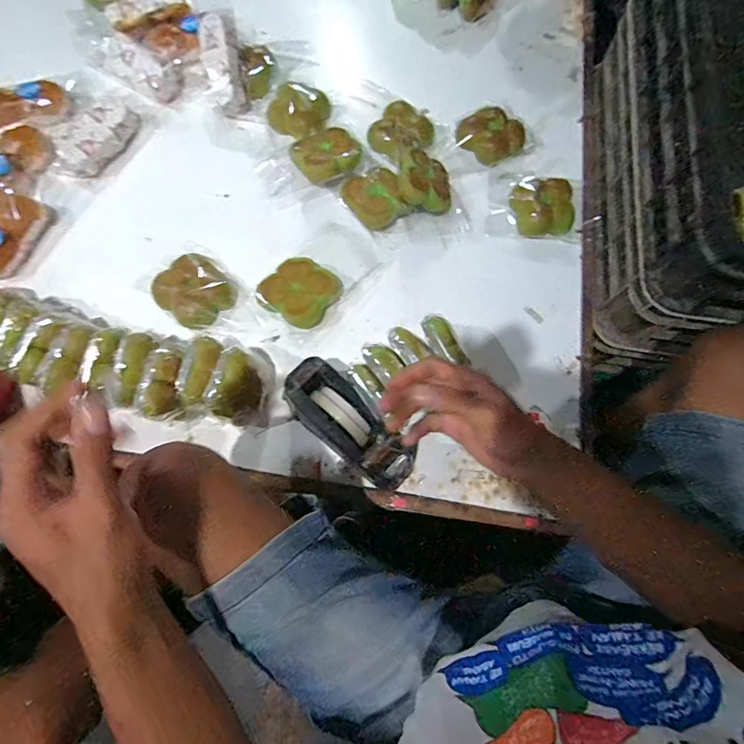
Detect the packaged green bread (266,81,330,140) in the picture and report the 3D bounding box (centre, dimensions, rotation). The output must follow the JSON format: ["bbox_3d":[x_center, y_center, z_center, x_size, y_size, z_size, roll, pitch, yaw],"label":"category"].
[{"bbox_3d":[-0.130,-0.466,0.763,0.111,0.042,0.089,-11,75,-5],"label":"packaged green bread"}]

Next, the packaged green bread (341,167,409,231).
[{"bbox_3d":[0.004,-0.286,0.722,0.086,0.039,0.096,-28,77,-10],"label":"packaged green bread"}]

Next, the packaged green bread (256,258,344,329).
[{"bbox_3d":[-0.111,-0.131,0.678,0.103,0.045,0.113,35,76,8],"label":"packaged green bread"}]

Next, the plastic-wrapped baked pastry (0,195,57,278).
[{"bbox_3d":[-0.581,-0.217,0.693,0.085,0.047,0.146,22,74,4],"label":"plastic-wrapped baked pastry"}]

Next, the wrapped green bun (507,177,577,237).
[{"bbox_3d":[0.291,-0.277,0.726,0.107,0.034,0.094,-17,75,-7],"label":"wrapped green bun"}]

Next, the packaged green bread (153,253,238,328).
[{"bbox_3d":[-0.277,-0.127,0.678,0.107,0.034,0.100,1,74,-2],"label":"packaged green bread"}]

